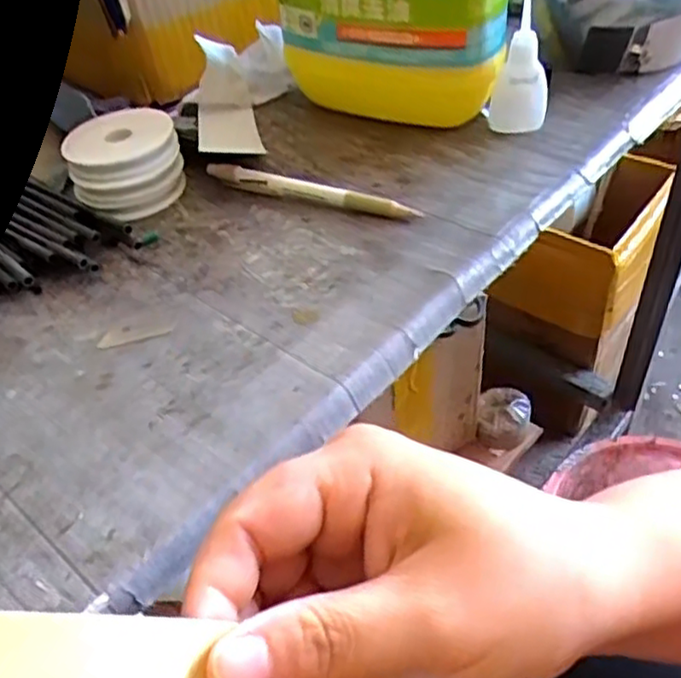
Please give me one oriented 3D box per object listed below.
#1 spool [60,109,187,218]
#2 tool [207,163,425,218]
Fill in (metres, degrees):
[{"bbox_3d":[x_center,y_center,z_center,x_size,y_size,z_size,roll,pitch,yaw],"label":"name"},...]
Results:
[{"bbox_3d":[-0.129,-0.106,0.412,0.065,0.035,0.066,-3,45,3],"label":"spool"},{"bbox_3d":[-0.020,-0.087,0.398,0.134,0.013,0.009,15,49,20],"label":"tool"}]

